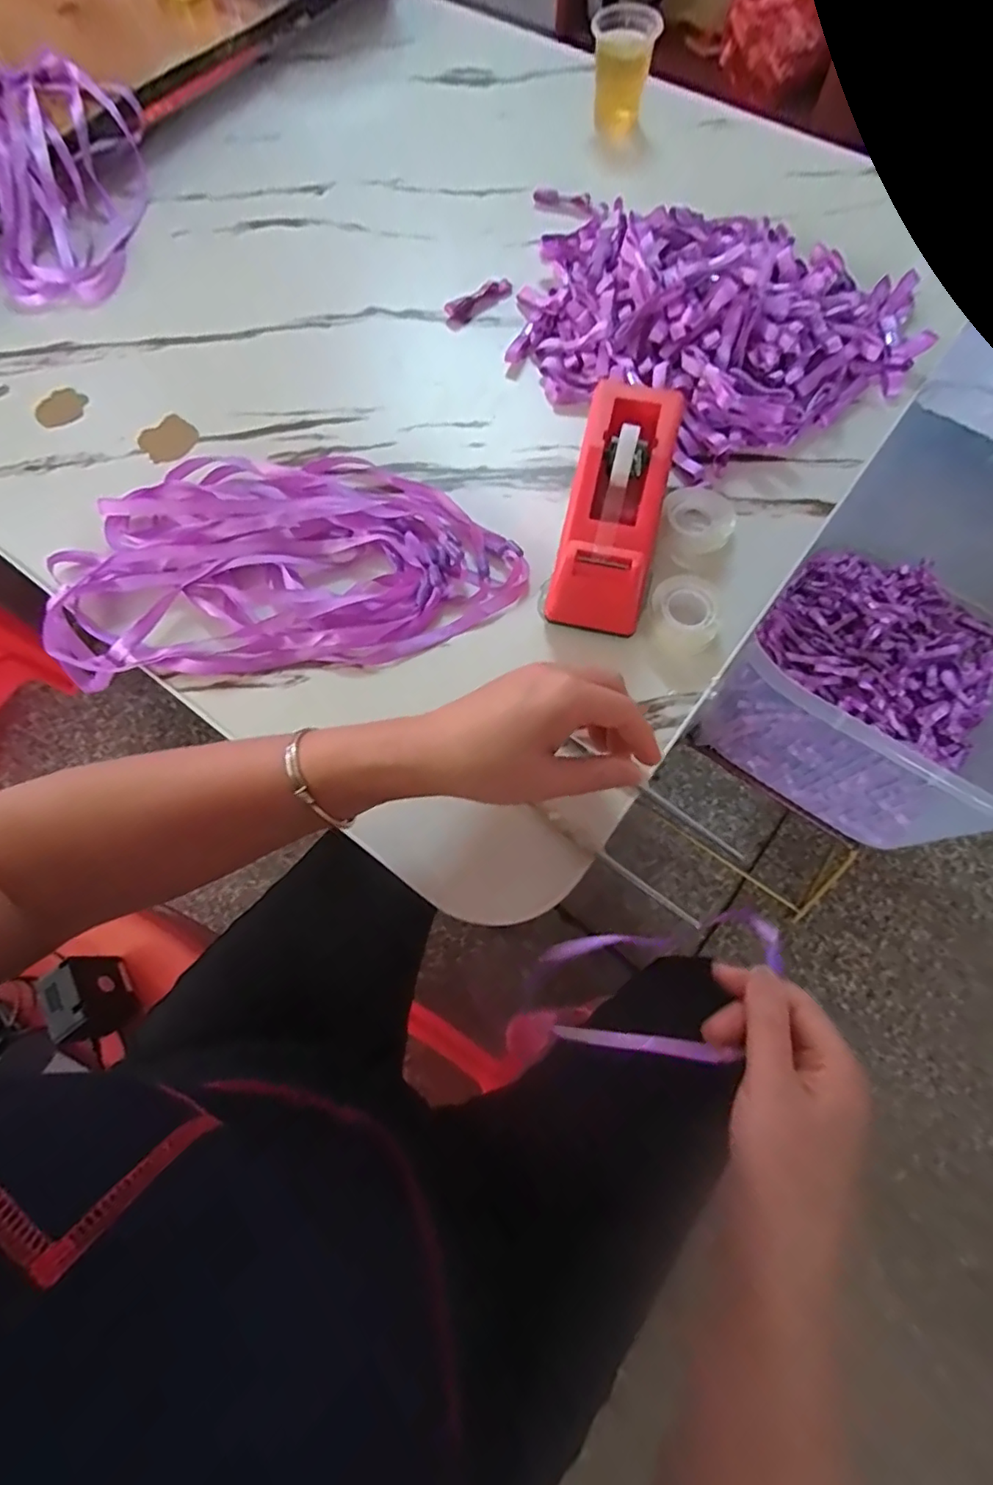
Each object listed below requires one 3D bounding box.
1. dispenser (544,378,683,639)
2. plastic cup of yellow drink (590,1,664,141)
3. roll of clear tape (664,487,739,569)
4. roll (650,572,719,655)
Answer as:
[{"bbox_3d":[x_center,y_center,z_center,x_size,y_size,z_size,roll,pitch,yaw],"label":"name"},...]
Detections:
[{"bbox_3d":[0.075,-0.149,0.377,0.060,0.072,0.156,13,71,6],"label":"dispenser"},{"bbox_3d":[0.121,-0.655,0.559,0.056,0.073,0.059,0,70,1],"label":"plastic cup of yellow drink"},{"bbox_3d":[0.137,-0.153,0.402,0.041,0.029,0.044,0,70,1],"label":"roll of clear tape"},{"bbox_3d":[0.121,-0.082,0.373,0.043,0.025,0.044,0,70,1],"label":"roll"}]

